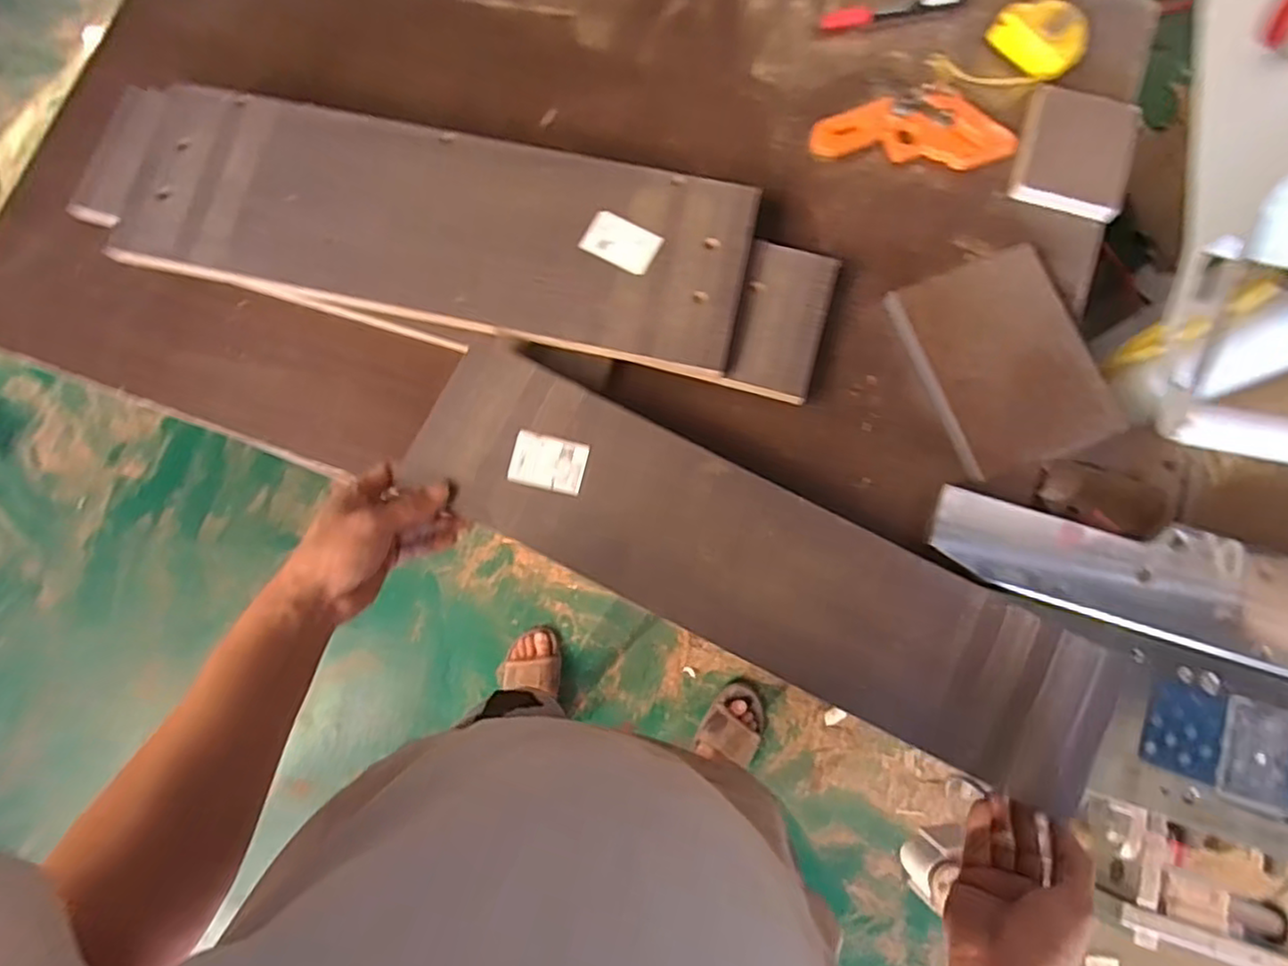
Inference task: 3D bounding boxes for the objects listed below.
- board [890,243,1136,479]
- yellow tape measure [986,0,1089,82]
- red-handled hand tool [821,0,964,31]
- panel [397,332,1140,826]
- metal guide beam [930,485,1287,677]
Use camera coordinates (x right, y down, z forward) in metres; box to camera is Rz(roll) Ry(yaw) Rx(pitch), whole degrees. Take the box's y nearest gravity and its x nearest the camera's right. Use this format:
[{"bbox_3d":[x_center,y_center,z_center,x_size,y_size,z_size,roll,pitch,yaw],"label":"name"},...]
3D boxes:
[{"bbox_3d":[0.322,-0.108,0.609,0.144,0.035,0.184,-18,79,-3],"label":"board"},{"bbox_3d":[0.395,-0.445,0.674,0.087,0.032,0.066,40,81,8],"label":"yellow tape measure"},{"bbox_3d":[0.254,-0.485,0.690,0.142,0.019,0.021,-8,79,0],"label":"red-handled hand tool"},{"bbox_3d":[0.094,0.067,0.543,0.590,0.018,0.135,27,80,4],"label":"panel"},{"bbox_3d":[0.531,0.112,0.557,0.587,0.055,0.091,17,80,5],"label":"metal guide beam"}]

